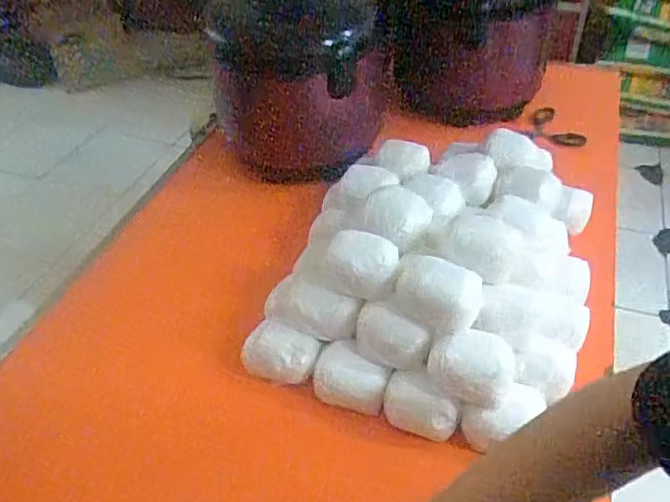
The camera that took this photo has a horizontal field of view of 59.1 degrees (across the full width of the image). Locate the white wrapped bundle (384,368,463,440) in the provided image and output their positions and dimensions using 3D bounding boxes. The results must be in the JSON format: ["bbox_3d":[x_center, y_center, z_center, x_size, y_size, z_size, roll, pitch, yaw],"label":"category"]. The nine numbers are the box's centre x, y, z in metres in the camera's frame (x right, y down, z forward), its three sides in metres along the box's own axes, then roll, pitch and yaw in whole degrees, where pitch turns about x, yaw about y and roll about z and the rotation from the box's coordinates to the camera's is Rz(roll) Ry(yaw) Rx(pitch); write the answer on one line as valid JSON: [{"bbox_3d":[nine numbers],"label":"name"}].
[{"bbox_3d":[0.083,0.148,0.568,0.072,0.046,0.034,17,48,20],"label":"white wrapped bundle"}]

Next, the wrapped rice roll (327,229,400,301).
[{"bbox_3d":[0.028,0.014,0.594,0.075,0.045,0.059,11,46,14],"label":"wrapped rice roll"}]

